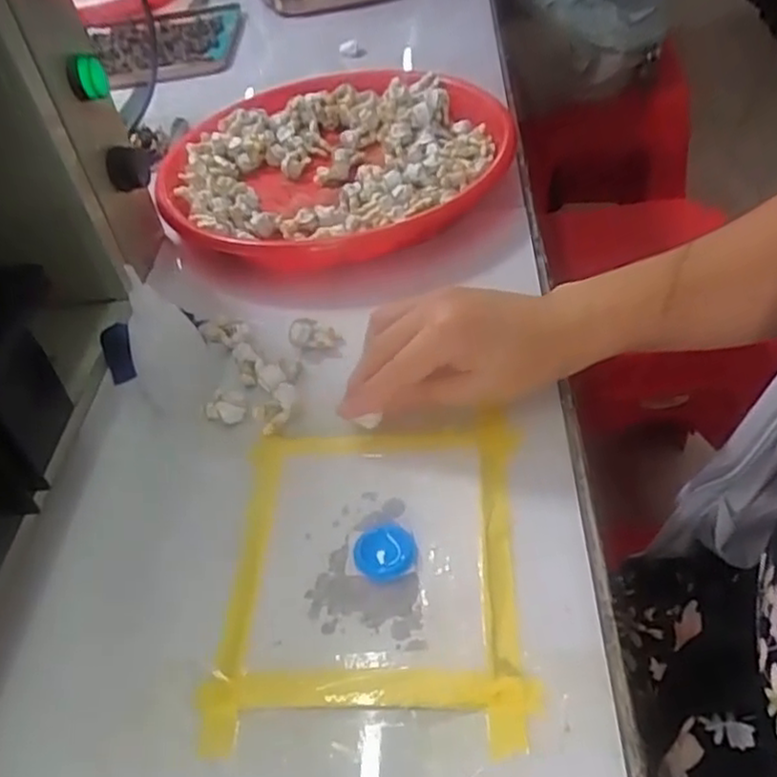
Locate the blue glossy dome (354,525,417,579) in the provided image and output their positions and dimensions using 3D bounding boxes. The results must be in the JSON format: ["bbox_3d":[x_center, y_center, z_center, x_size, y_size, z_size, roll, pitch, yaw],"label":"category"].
[{"bbox_3d":[-0.002,0.079,0.343,0.029,0.006,0.028,-5,45,5],"label":"blue glossy dome"}]

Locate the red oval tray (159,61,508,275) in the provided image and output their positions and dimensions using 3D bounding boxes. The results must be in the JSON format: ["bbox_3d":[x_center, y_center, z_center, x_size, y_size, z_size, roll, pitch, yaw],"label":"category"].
[{"bbox_3d":[-0.043,-0.187,0.587,0.280,0.038,0.285,15,50,22],"label":"red oval tray"}]

